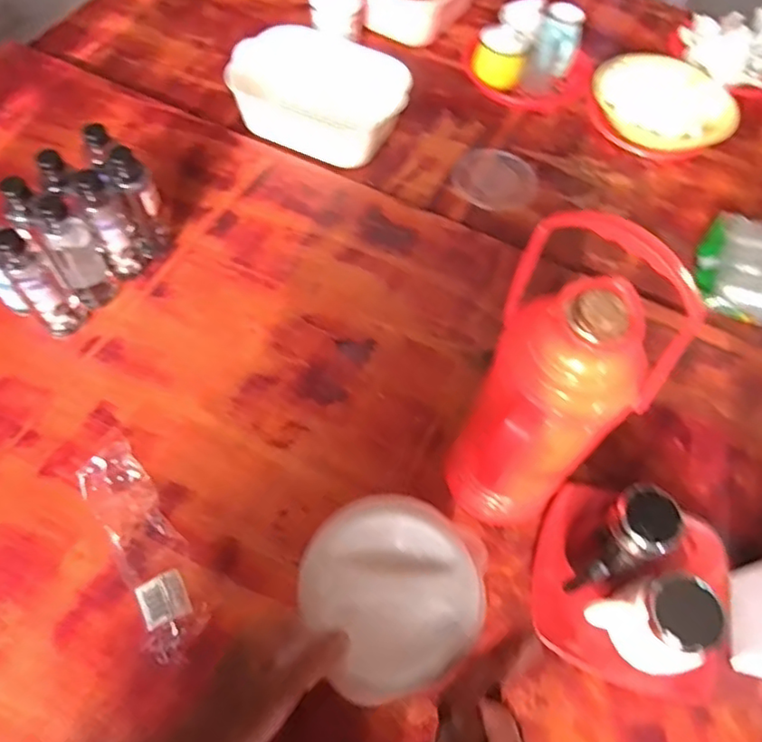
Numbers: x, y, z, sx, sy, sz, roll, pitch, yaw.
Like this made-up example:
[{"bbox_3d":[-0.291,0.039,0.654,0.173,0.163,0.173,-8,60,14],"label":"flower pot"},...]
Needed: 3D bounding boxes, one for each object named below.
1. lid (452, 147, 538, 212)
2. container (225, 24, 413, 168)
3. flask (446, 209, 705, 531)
[{"bbox_3d":[0.201,-0.339,1.067,0.140,0.019,0.136,2,58,-3],"label":"lid"},{"bbox_3d":[-0.111,-0.485,1.063,0.298,0.118,0.167,22,60,9],"label":"container"},{"bbox_3d":[0.158,0.047,0.594,0.138,0.406,0.134,21,59,9],"label":"flask"}]

